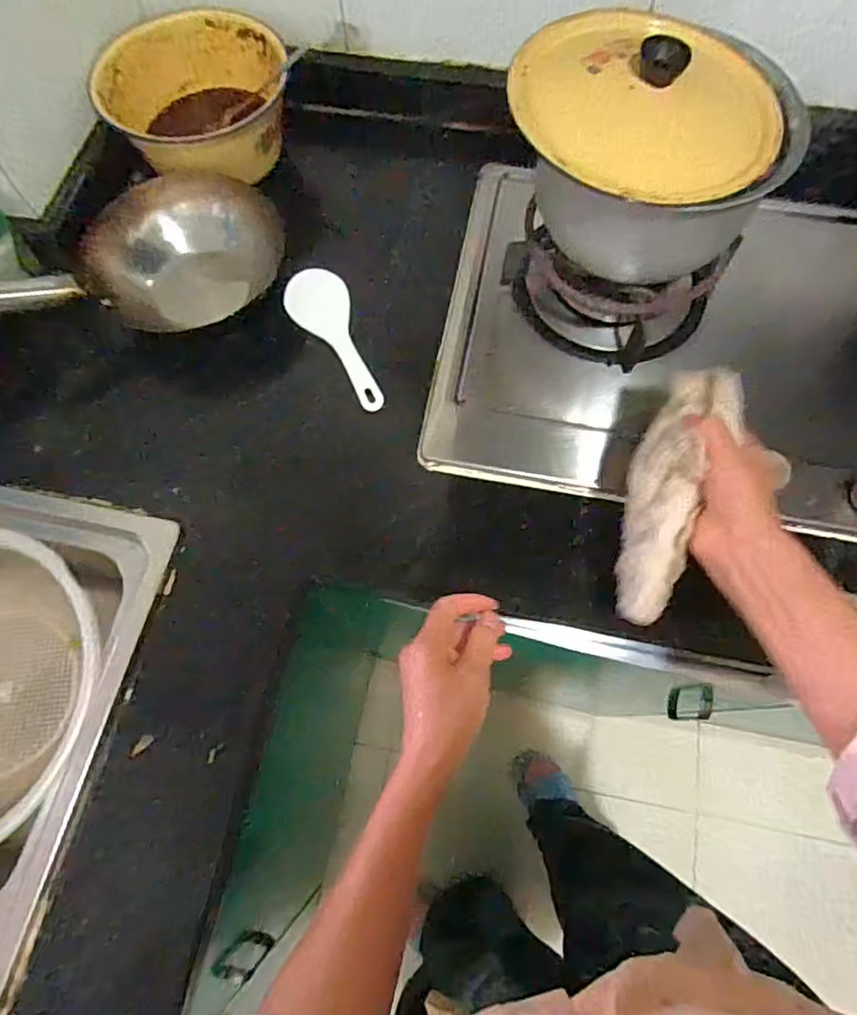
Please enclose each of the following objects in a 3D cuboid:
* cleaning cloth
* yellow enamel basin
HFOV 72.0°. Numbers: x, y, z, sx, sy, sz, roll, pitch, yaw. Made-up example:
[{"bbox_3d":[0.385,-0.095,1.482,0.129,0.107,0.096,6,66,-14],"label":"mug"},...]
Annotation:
[{"bbox_3d":[0.183,-0.012,0.442,0.059,0.060,0.198,18,84,7],"label":"cleaning cloth"},{"bbox_3d":[-0.258,-0.462,0.676,0.205,0.085,0.193,0,70,1],"label":"yellow enamel basin"}]

